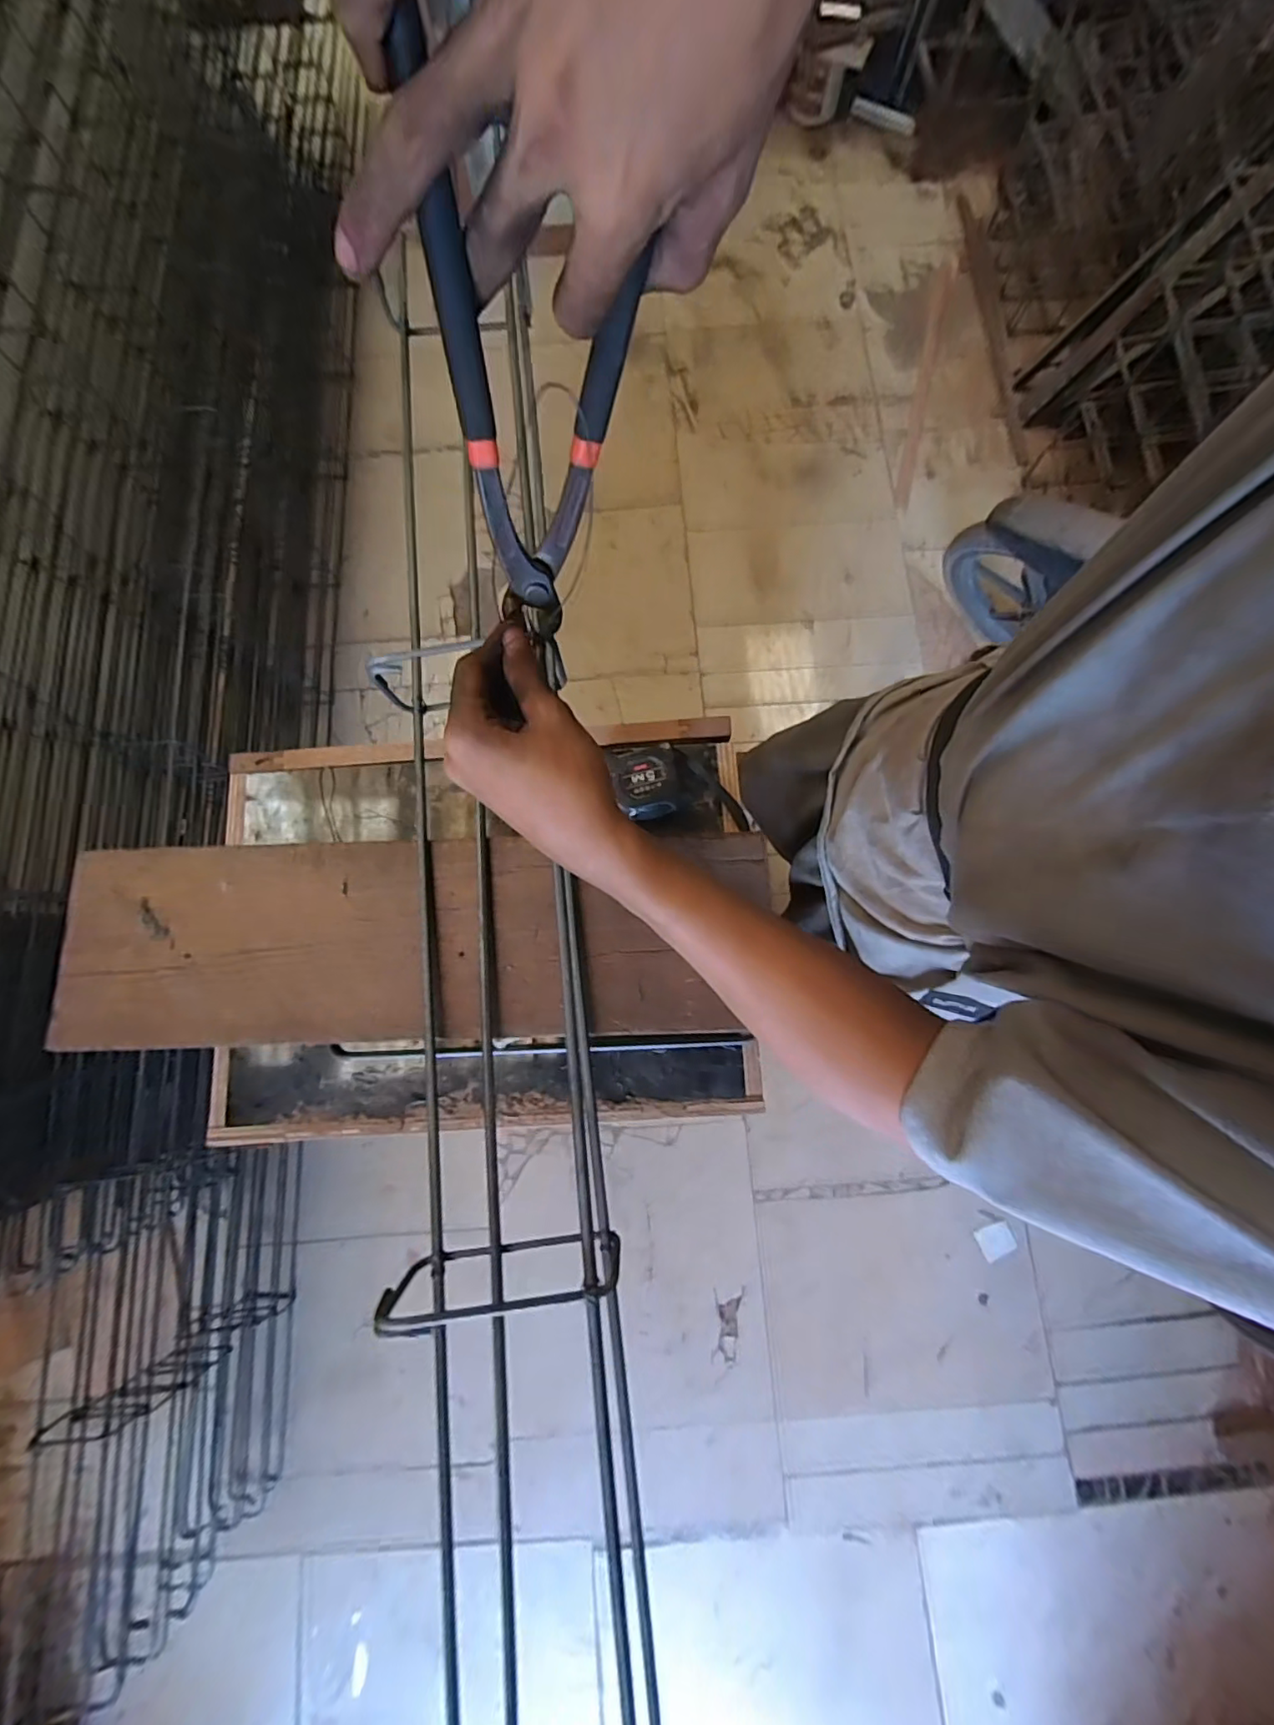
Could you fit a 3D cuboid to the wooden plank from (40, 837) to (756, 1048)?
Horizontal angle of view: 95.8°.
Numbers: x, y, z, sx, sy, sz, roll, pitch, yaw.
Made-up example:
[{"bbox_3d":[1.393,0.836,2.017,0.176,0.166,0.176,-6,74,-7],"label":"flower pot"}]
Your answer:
[{"bbox_3d":[-0.147,0.050,0.380,0.456,0.017,0.130,-1,79,0],"label":"wooden plank"}]

